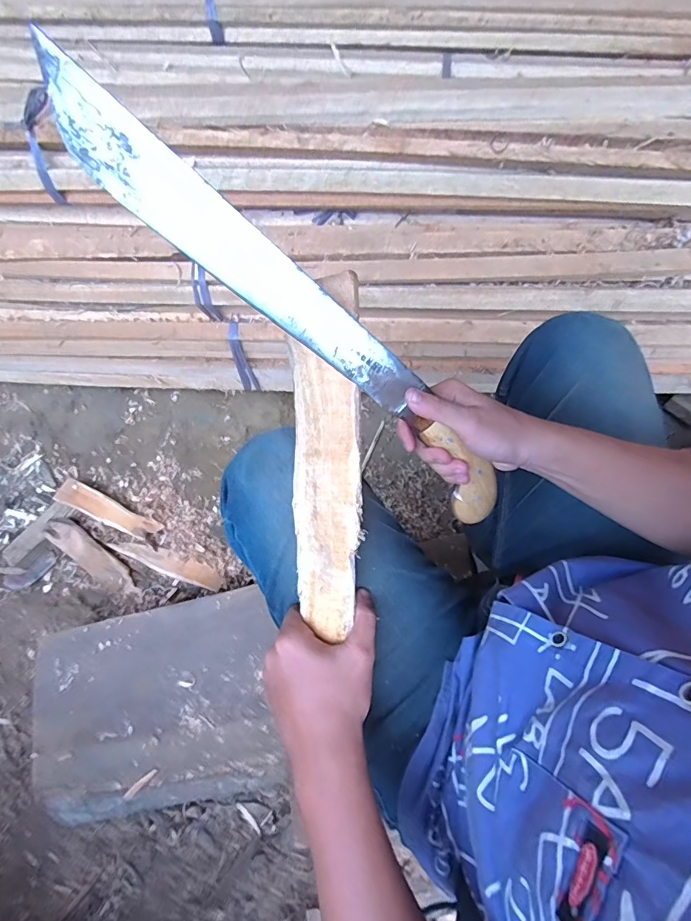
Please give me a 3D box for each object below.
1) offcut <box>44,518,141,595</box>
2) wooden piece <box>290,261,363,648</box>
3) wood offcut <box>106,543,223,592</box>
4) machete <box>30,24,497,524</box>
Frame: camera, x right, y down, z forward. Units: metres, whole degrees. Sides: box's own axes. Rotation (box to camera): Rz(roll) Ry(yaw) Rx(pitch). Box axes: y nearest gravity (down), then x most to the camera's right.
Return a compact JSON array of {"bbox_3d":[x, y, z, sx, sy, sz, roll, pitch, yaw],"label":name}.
[{"bbox_3d":[-0.564,0.219,0.964,0.247,0.022,0.061,37,76,8],"label":"offcut"},{"bbox_3d":[-0.015,-0.003,0.351,0.052,0.016,0.283,0,91,-2],"label":"wooden piece"},{"bbox_3d":[-0.403,0.227,0.974,0.264,0.014,0.051,19,75,3],"label":"wood offcut"},{"bbox_3d":[-0.018,-0.091,0.320,0.417,0.029,0.049,39,75,-21],"label":"machete"}]

